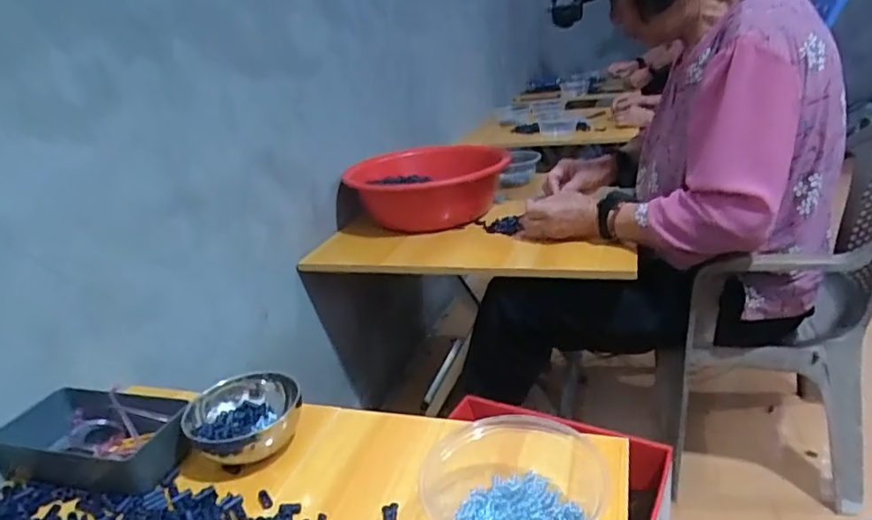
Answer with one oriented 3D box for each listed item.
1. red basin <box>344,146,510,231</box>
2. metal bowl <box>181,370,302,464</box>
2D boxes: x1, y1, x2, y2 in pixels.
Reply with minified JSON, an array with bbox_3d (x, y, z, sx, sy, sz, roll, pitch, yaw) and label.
[{"bbox_3d":[-0.016,-0.147,1.186,0.306,0.118,0.314,-6,22,2],"label":"red basin"},{"bbox_3d":[-0.189,0.160,0.569,0.110,0.061,0.110,-6,22,2],"label":"metal bowl"}]

